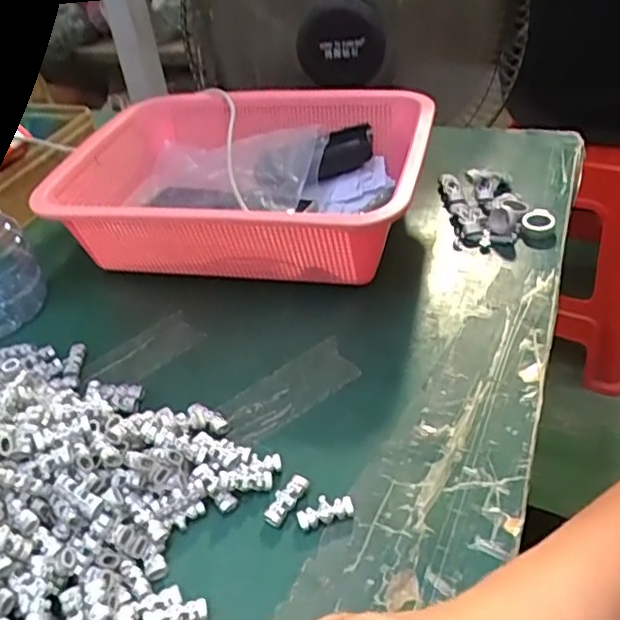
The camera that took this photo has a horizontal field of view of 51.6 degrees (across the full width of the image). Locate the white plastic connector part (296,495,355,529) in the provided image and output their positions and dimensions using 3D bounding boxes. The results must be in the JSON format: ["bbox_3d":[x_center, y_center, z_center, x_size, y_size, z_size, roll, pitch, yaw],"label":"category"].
[{"bbox_3d":[0.008,0.107,0.344,0.030,0.005,0.014,-16,40,-10],"label":"white plastic connector part"}]

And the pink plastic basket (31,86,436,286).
[{"bbox_3d":[-0.047,-0.109,0.554,0.293,0.096,0.213,7,41,17],"label":"pink plastic basket"}]

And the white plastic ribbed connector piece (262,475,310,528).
[{"bbox_3d":[-0.013,0.103,0.351,0.012,0.006,0.030,23,48,32],"label":"white plastic ribbed connector piece"}]

